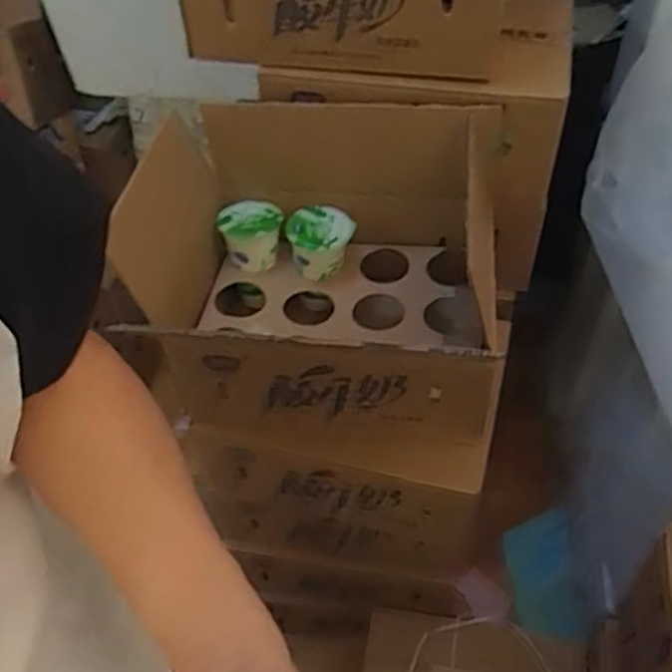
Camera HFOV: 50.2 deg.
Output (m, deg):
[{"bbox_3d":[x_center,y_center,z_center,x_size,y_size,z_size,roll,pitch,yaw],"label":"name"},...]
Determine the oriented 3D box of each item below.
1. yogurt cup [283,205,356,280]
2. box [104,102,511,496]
[{"bbox_3d":[-0.023,-0.124,0.962,0.072,0.076,0.074,-2,49,2],"label":"yogurt cup"},{"bbox_3d":[0.006,-0.061,0.884,0.369,0.317,0.353,4,49,8],"label":"box"}]

